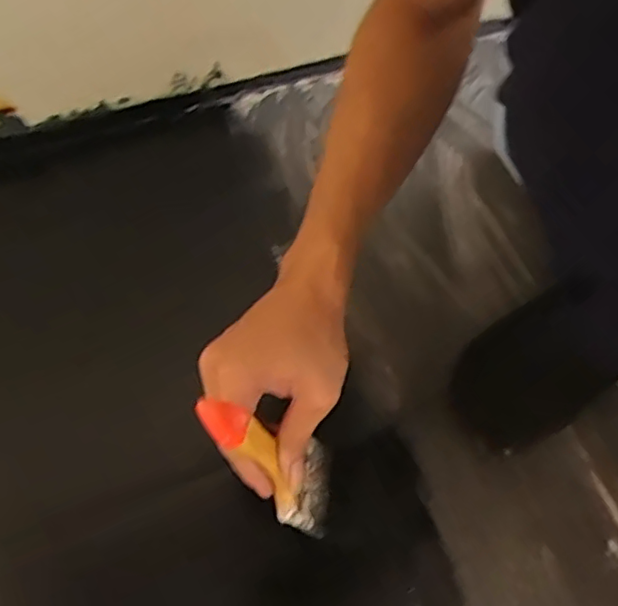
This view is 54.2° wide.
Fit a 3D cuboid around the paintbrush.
[{"bbox_3d":[-0.021,0.099,0.379,0.012,0.175,0.058,3,60,28],"label":"paintbrush"}]

